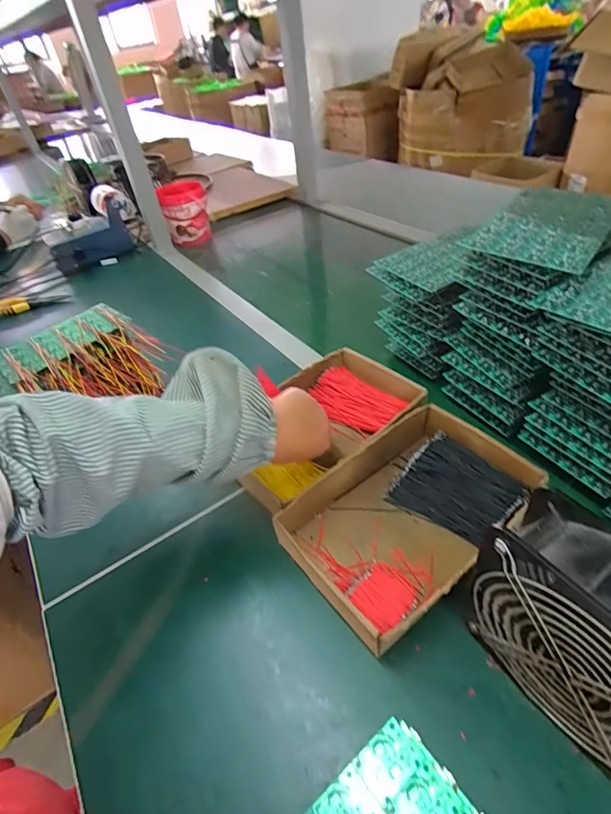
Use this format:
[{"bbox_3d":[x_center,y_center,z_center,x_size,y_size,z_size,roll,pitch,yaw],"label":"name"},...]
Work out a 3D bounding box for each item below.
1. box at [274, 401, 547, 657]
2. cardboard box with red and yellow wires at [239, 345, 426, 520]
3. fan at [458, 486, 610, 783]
[{"bbox_3d":[0.104,0.102,0.433,0.241,0.050,0.151,-32,46,-24],"label":"box"},{"bbox_3d":[0.020,0.020,0.531,0.231,0.050,0.151,-33,47,-25],"label":"cardboard box with red and yellow wires"},{"bbox_3d":[0.180,0.154,0.281,0.058,0.154,0.147,-26,44,-19],"label":"fan"}]

